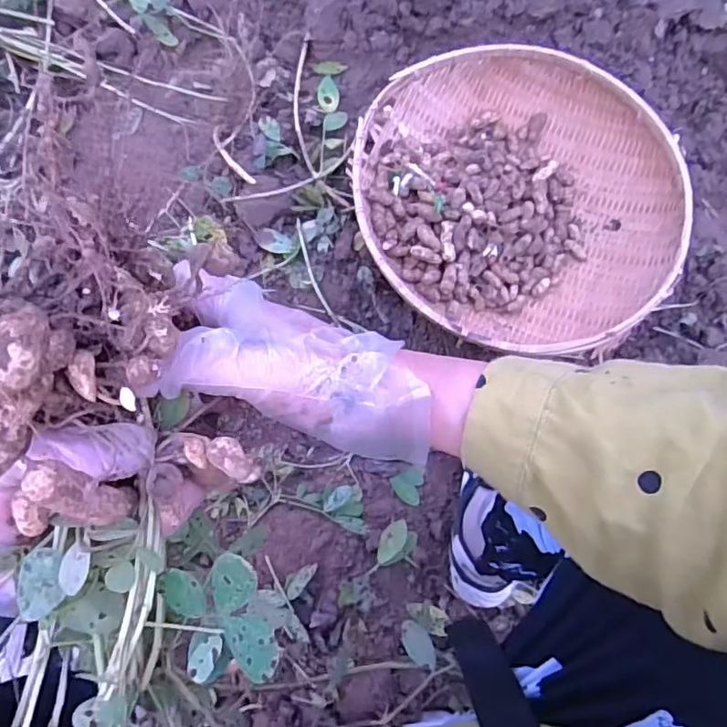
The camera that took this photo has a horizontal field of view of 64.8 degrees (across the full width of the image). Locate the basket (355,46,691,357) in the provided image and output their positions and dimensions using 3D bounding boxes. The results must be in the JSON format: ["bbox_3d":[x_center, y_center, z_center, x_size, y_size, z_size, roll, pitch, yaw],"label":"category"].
[{"bbox_3d":[0.179,-0.196,0.678,0.359,0.110,0.364,1,84,-7],"label":"basket"}]

